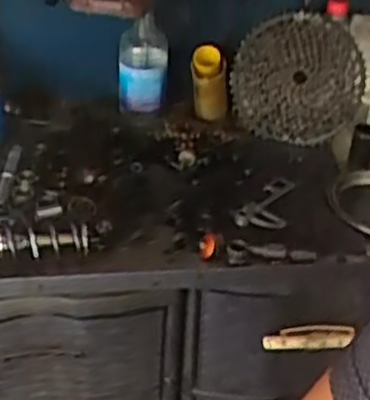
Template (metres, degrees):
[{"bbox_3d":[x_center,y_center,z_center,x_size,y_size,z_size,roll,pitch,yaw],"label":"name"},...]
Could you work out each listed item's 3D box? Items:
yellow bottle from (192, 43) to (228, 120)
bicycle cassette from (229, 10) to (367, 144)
[{"bbox_3d":[0.037,-0.174,1.136,0.058,0.111,0.045,2,35,1],"label":"yellow bottle"},{"bbox_3d":[0.163,-0.177,1.081,0.189,0.185,0.050,8,5,7],"label":"bicycle cassette"}]

